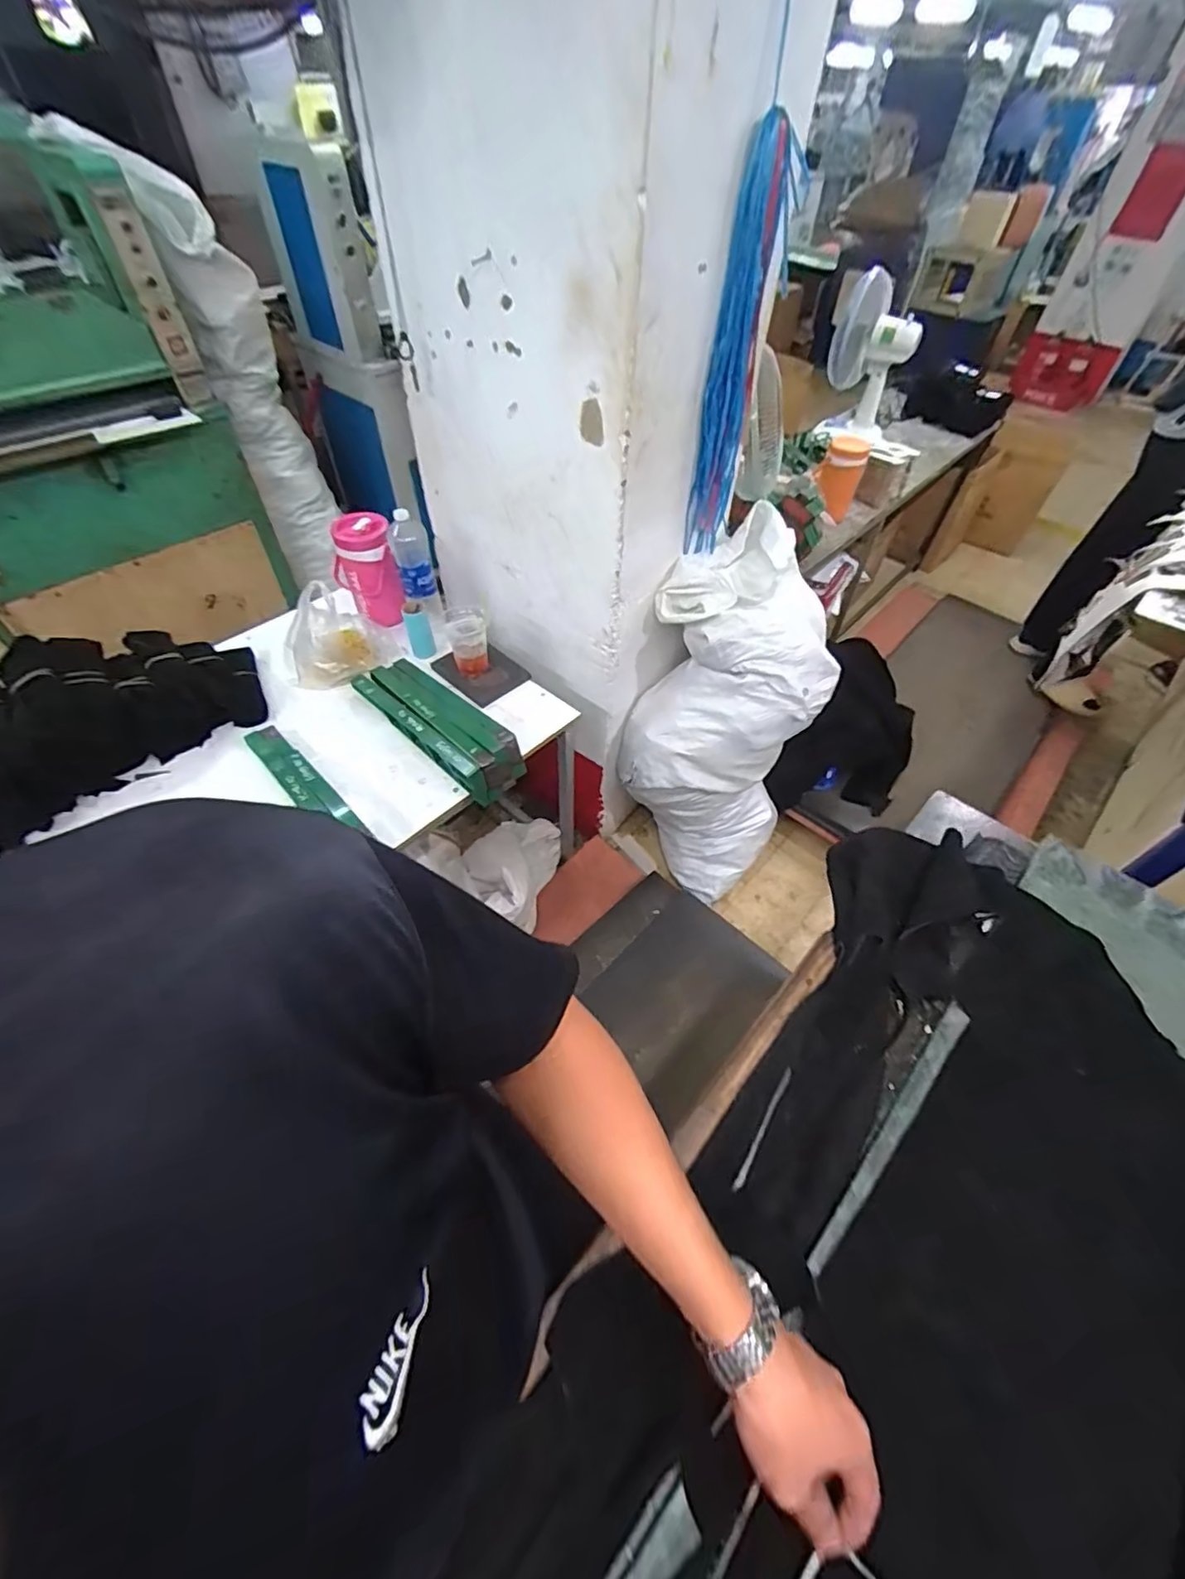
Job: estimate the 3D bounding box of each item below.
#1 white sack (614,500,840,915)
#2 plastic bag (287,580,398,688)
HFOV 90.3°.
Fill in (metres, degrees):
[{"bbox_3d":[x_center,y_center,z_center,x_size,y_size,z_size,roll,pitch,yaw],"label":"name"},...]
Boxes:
[{"bbox_3d":[0.367,-0.164,1.660,0.431,0.923,0.506,34,57,22],"label":"white sack"},{"bbox_3d":[-0.595,-0.360,1.365,0.244,0.257,0.125,-22,55,-19],"label":"plastic bag"}]

